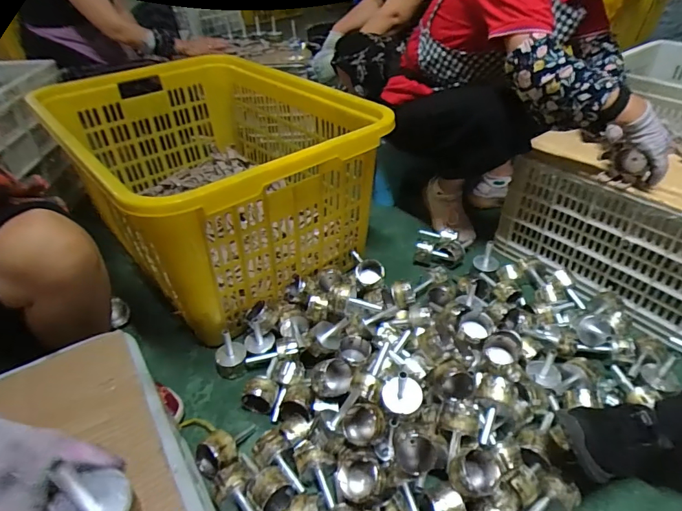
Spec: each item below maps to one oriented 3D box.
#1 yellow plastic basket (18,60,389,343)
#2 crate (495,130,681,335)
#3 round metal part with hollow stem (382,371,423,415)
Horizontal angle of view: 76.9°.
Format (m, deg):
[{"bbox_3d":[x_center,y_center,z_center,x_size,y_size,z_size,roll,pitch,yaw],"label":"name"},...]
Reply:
[{"bbox_3d":[-0.332,-0.228,1.108,0.602,0.350,0.816,-30,47,-31],"label":"yellow plastic basket"},{"bbox_3d":[0.691,-0.102,1.021,0.349,0.260,0.505,-30,47,-31],"label":"crate"},{"bbox_3d":[0.097,0.199,0.663,0.061,0.077,0.051,7,40,10],"label":"round metal part with hollow stem"}]

